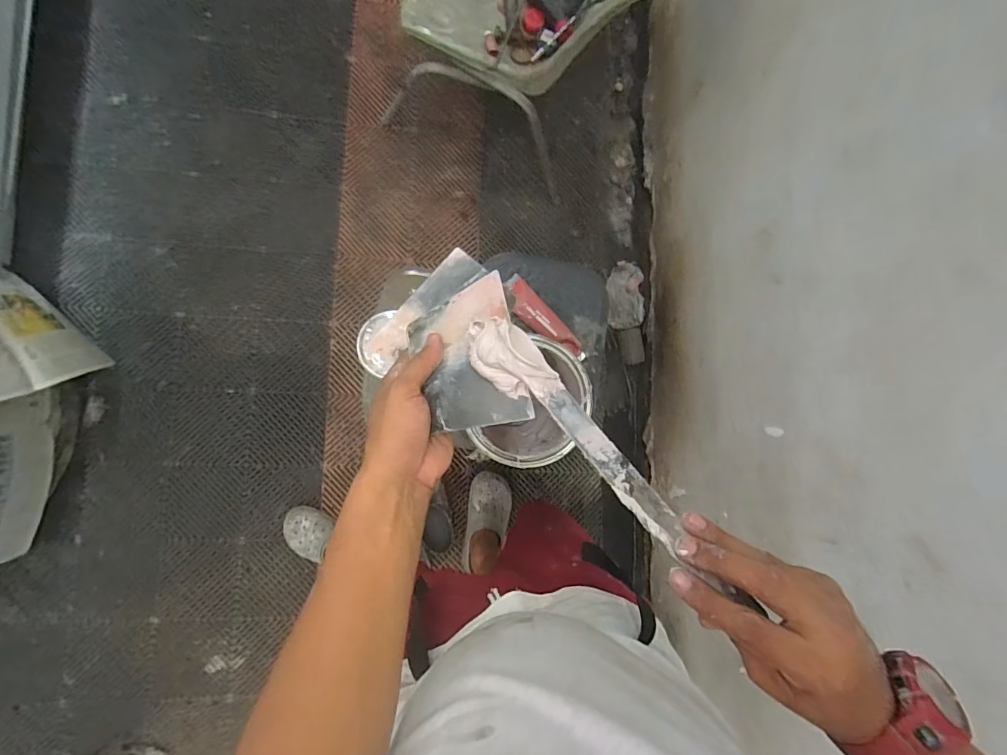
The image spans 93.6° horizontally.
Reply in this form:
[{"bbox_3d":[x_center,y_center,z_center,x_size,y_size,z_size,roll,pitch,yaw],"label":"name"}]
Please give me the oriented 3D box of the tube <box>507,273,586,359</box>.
[{"bbox_3d":[0.065,-0.095,0.806,0.049,0.031,0.180,-40,90,-8],"label":"tube"}]

